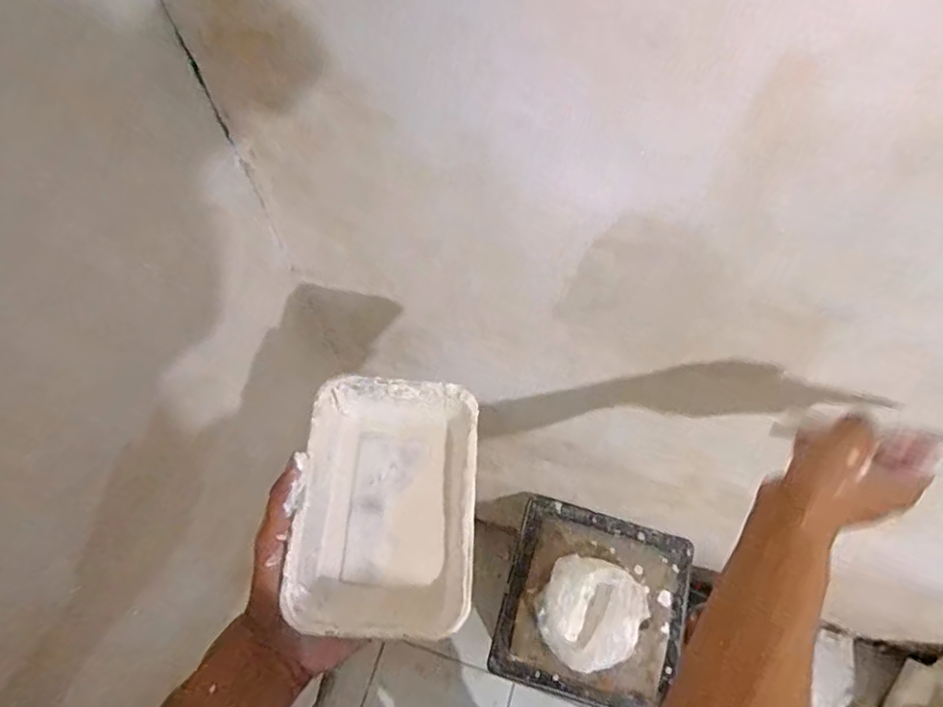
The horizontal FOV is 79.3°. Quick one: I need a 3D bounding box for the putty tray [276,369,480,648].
[{"bbox_3d":[-0.055,0.105,0.395,0.114,0.056,0.167,2,59,1],"label":"putty tray"}]

